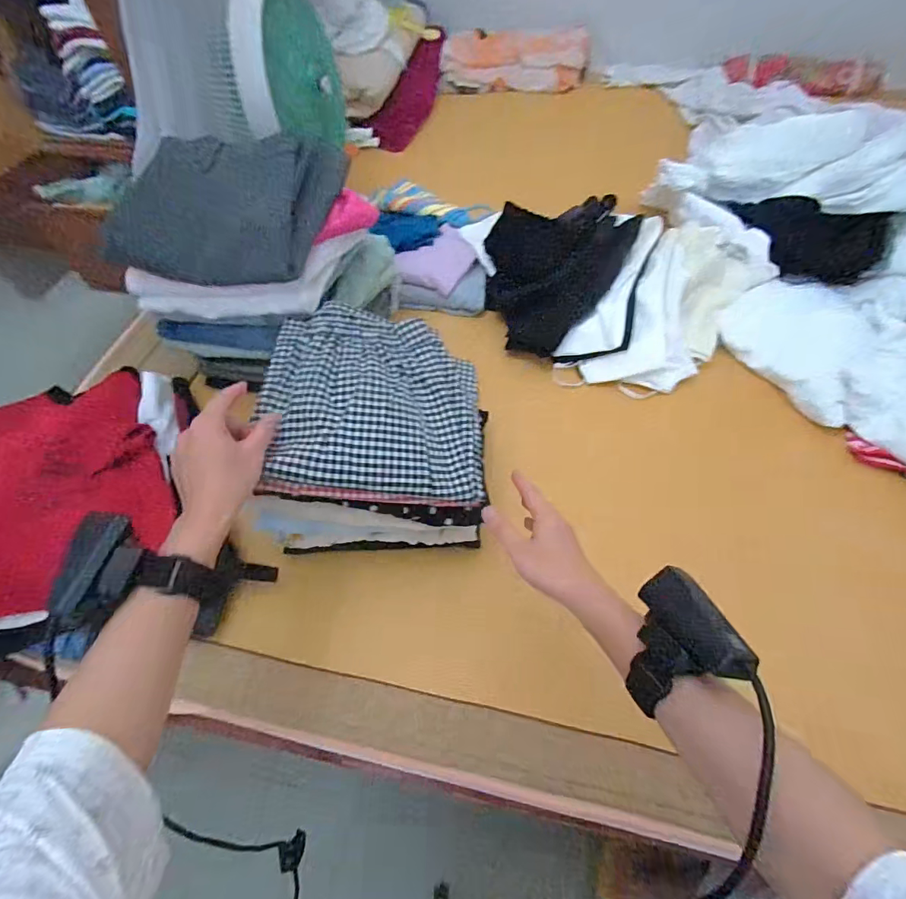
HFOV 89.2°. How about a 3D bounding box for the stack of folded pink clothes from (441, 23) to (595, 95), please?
[{"bbox_3d":[0.179,-1.111,1.304,0.422,0.092,0.234,1,57,1],"label":"stack of folded pink clothes"}]

